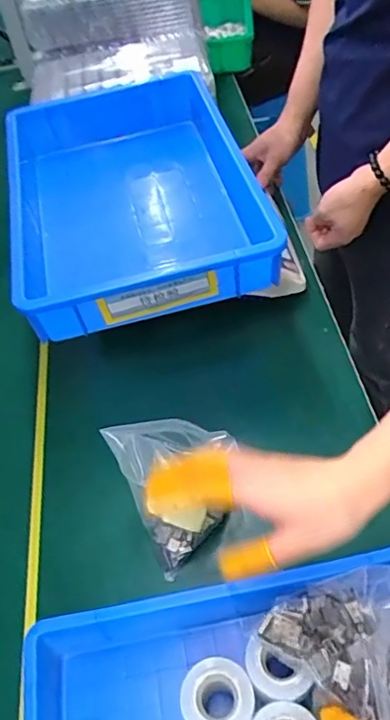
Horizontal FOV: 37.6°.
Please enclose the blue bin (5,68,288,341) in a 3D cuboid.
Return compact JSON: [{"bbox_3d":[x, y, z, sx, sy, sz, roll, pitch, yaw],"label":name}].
[{"bbox_3d":[-0.073,-0.223,0.750,0.313,0.098,0.451,-15,47,0],"label":"blue bin"}]

